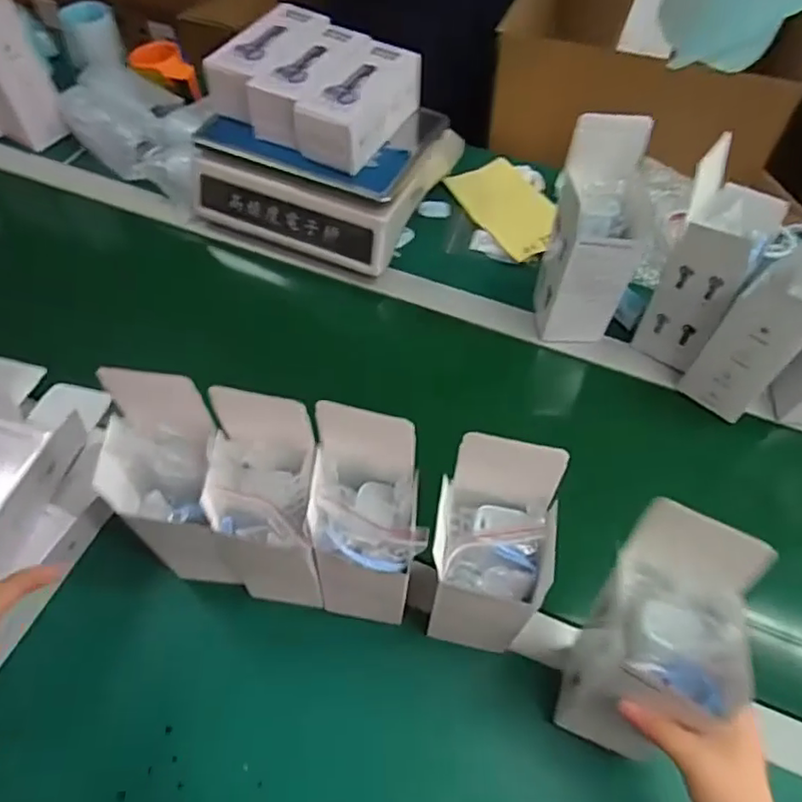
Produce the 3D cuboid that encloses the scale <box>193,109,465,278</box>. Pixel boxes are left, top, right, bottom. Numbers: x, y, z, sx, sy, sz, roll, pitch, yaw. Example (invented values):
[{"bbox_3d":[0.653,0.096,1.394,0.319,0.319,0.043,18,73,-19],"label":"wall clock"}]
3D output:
[{"bbox_3d":[-0.095,-0.332,0.841,0.287,0.110,0.263,22,61,13],"label":"scale"}]

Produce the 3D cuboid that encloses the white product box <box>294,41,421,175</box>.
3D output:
[{"bbox_3d":[-0.046,-0.363,0.758,0.077,0.070,0.180,27,62,16],"label":"white product box"}]

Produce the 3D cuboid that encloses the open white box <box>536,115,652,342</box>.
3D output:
[{"bbox_3d":[0.208,-0.170,0.674,0.082,0.258,0.077,-2,58,-1],"label":"open white box"}]

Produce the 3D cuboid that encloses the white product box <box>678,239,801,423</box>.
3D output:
[{"bbox_3d":[0.368,-0.068,0.621,0.073,0.202,0.079,-37,65,-21],"label":"white product box"}]

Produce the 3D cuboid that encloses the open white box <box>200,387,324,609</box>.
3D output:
[{"bbox_3d":[-0.102,0.094,0.507,0.083,0.223,0.098,3,58,2],"label":"open white box"}]

